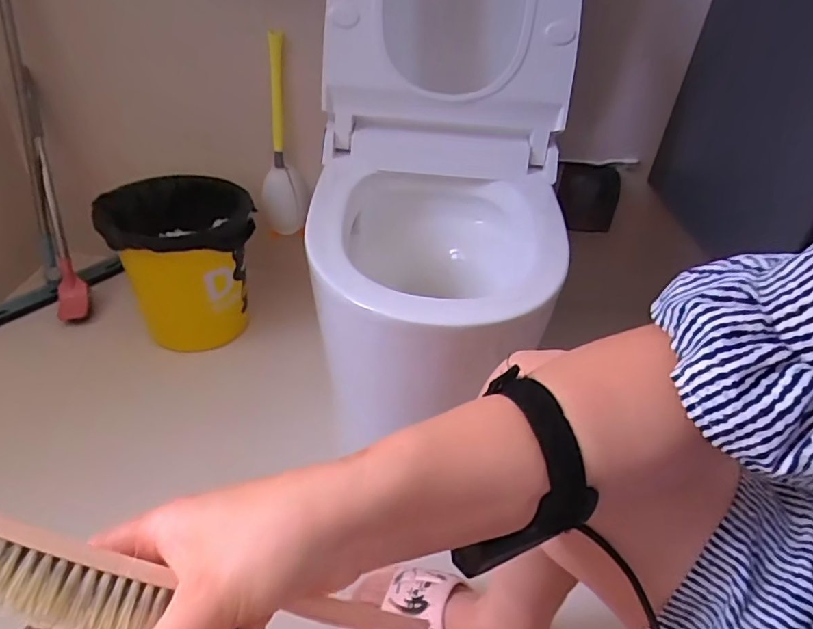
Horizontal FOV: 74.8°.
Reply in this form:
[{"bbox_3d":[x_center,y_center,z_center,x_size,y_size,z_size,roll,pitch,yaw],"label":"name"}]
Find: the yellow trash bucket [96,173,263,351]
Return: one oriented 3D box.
[{"bbox_3d":[-0.448,-0.106,1.106,0.269,0.277,0.289,-9,40,-16],"label":"yellow trash bucket"}]

